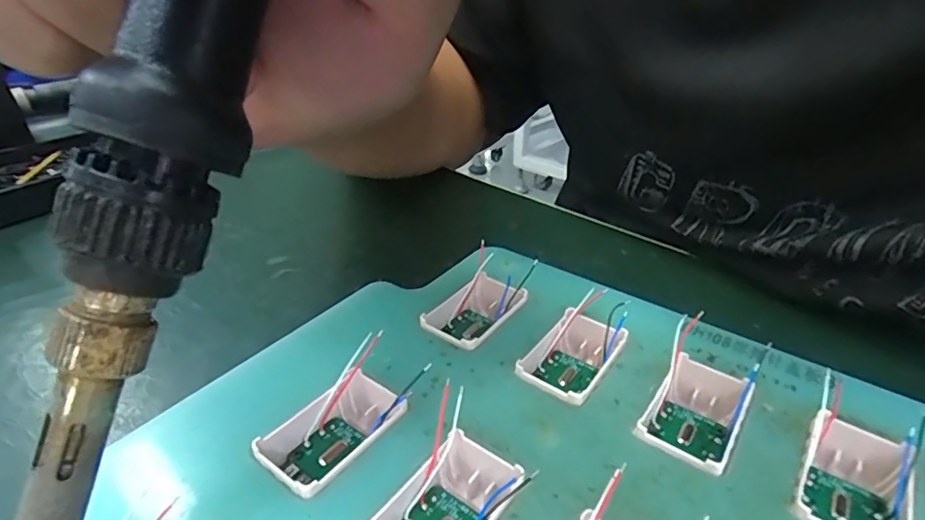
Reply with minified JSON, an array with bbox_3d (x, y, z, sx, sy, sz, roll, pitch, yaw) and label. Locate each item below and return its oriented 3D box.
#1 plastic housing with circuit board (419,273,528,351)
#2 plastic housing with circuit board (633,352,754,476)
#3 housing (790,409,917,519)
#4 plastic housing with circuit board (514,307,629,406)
[{"bbox_3d":[0.005,0.016,0.164,0.021,0.010,0.039,21,37,30],"label":"plastic housing with circuit board"},{"bbox_3d":[0.056,0.038,0.129,0.019,0.010,0.033,21,37,31],"label":"plastic housing with circuit board"},{"bbox_3d":[0.085,0.048,0.114,0.020,0.010,0.039,23,38,33],"label":"housing"},{"bbox_3d":[0.031,0.027,0.147,0.019,0.010,0.037,21,37,31],"label":"plastic housing with circuit board"}]

